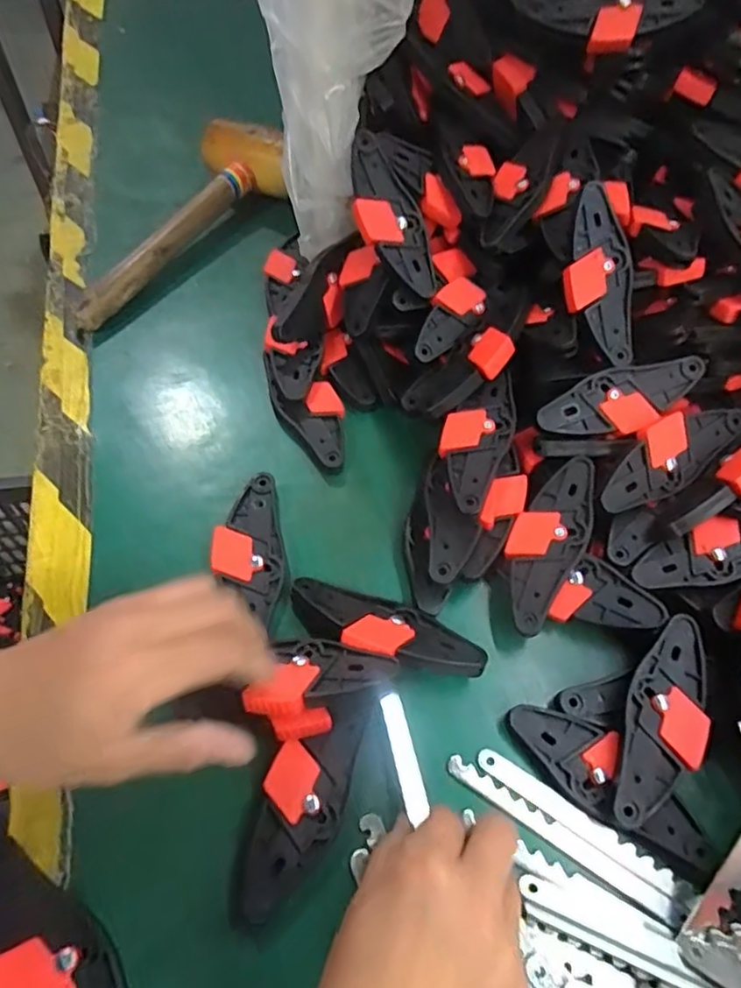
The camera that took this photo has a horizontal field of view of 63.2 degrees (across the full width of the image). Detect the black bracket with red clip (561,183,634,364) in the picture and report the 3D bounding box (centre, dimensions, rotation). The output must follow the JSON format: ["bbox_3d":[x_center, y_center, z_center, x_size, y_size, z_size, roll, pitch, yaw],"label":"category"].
[{"bbox_3d":[0.162,-0.154,0.428,0.048,0.013,0.122,-12,96,-11],"label":"black bracket with red clip"}]

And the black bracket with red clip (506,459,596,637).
[{"bbox_3d":[0.118,0.031,0.399,0.046,0.012,0.123,23,73,9],"label":"black bracket with red clip"}]

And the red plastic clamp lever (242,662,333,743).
[{"bbox_3d":[-0.047,0.117,0.338,0.042,0.026,0.038,-13,61,-12],"label":"red plastic clamp lever"}]

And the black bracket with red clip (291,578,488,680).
[{"bbox_3d":[0.007,0.090,0.379,0.123,0.022,0.046,17,43,7],"label":"black bracket with red clip"}]

